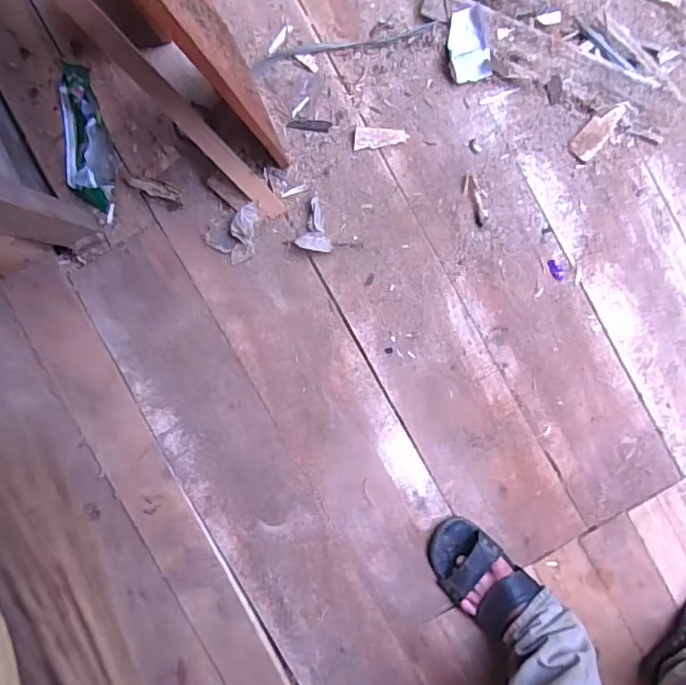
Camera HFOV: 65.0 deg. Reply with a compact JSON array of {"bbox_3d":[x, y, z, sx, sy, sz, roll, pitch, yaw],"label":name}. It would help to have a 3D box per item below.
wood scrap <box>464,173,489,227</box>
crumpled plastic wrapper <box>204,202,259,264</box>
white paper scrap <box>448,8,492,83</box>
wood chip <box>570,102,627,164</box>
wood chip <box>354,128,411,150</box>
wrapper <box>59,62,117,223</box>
[{"bbox_3d":[0.208,-0.222,0.834,0.029,0.007,0.079,-22,93,0],"label":"wood scrap"},{"bbox_3d":[-0.159,-0.161,0.816,0.091,0.034,0.069,-26,93,0],"label":"crumpled plastic wrapper"},{"bbox_3d":[0.189,-0.448,0.816,0.057,0.023,0.098,-14,93,-1],"label":"white paper scrap"},{"bbox_3d":[0.395,-0.327,0.828,0.039,0.012,0.101,41,91,-3],"label":"wood chip"},{"bbox_3d":[0.059,-0.316,0.829,0.082,0.013,0.033,-5,93,-1],"label":"wood chip"},{"bbox_3d":[-0.389,-0.300,0.812,0.078,0.027,0.214,-9,93,-1],"label":"wrapper"}]

